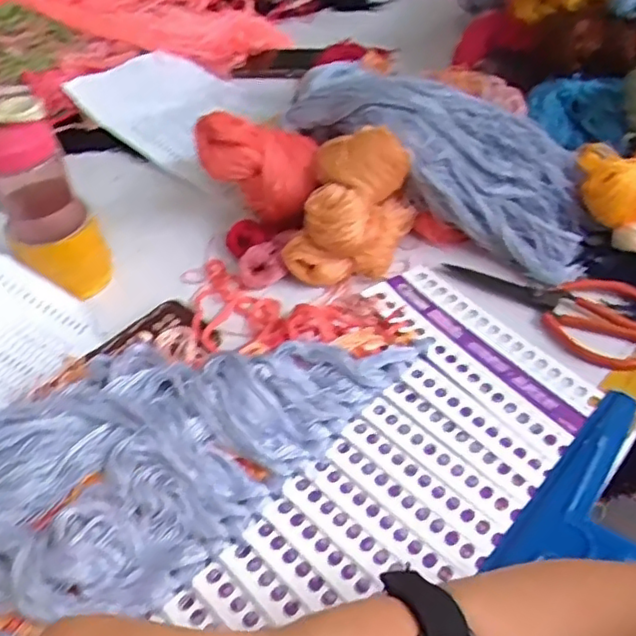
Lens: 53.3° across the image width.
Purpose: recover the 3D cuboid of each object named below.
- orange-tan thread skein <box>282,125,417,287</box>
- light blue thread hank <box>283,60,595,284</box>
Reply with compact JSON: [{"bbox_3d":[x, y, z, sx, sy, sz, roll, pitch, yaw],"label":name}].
[{"bbox_3d":[0.032,-0.109,0.621,0.105,0.115,0.111,12,50,14],"label":"orange-tan thread skein"},{"bbox_3d":[0.128,-0.174,0.661,0.357,0.094,0.133,34,56,6],"label":"light blue thread hank"}]

